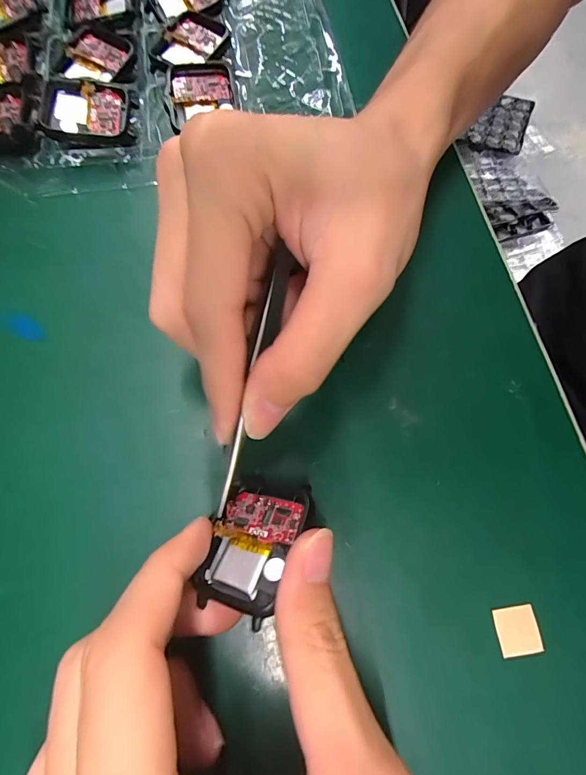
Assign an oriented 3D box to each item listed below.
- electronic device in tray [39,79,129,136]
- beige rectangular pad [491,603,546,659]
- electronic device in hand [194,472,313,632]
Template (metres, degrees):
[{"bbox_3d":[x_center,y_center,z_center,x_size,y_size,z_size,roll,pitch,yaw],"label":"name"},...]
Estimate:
[{"bbox_3d":[-0.113,-0.147,0.210,0.044,0.012,0.035,-7,70,-3],"label":"electronic device in tray"},{"bbox_3d":[0.083,0.089,0.143,0.015,0.004,0.016,-8,70,-3],"label":"beige rectangular pad"},{"bbox_3d":[-0.013,0.056,0.142,0.033,0.013,0.044,7,54,32],"label":"electronic device in hand"}]

